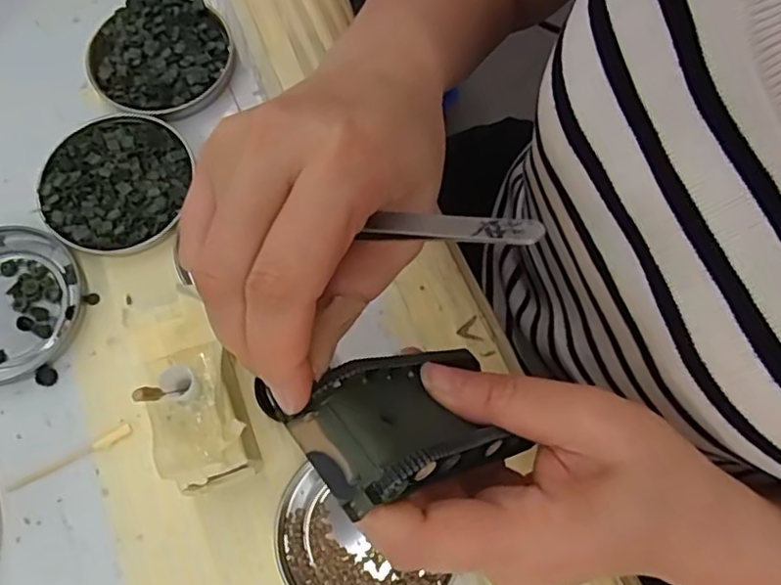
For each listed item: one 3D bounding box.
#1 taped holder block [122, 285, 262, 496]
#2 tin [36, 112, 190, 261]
[{"bbox_3d":[-0.086,0.044,0.269,0.038,0.044,0.085,-23,73,-7],"label":"taped holder block"},{"bbox_3d":[-0.143,-0.057,0.317,0.069,0.012,0.077,-3,72,-2],"label":"tin"}]

